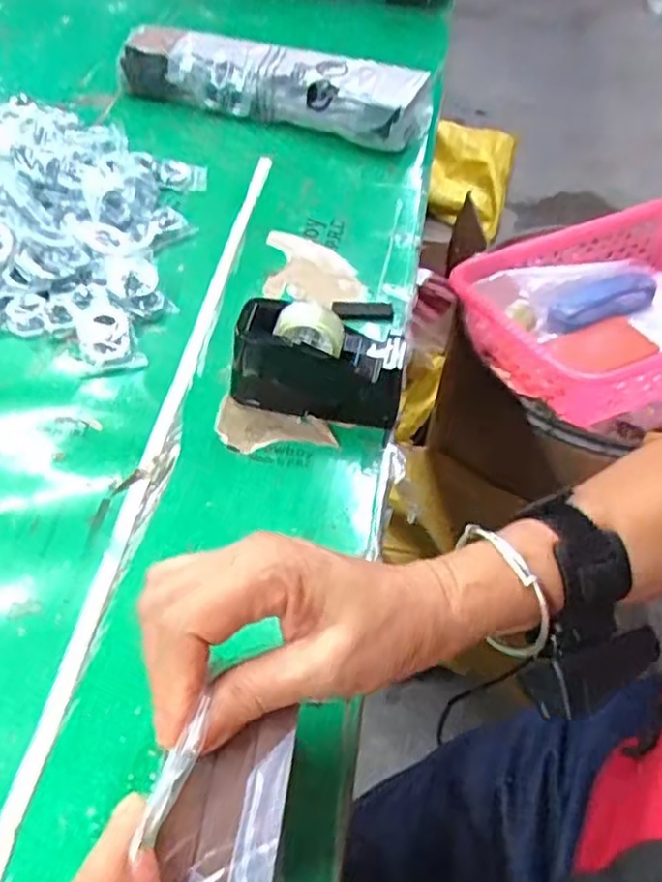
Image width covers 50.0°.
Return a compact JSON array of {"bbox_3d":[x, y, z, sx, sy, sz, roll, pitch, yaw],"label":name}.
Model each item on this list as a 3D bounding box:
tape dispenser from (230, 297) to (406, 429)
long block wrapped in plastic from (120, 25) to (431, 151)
[{"bbox_3d":[-0.011,-0.059,0.478,0.115,0.080,0.045,6,53,0],"label":"tape dispenser"},{"bbox_3d":[-0.061,-0.361,0.715,0.315,0.060,0.074,15,54,7],"label":"long block wrapped in plastic"}]

